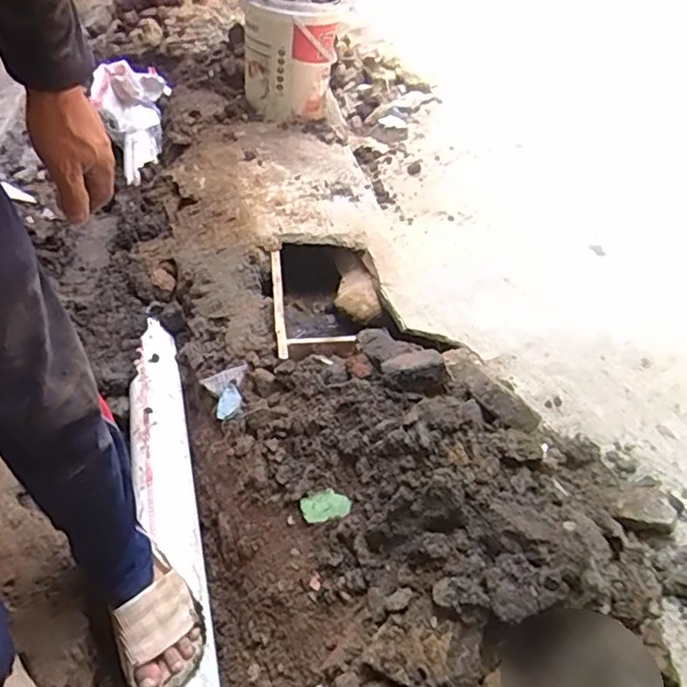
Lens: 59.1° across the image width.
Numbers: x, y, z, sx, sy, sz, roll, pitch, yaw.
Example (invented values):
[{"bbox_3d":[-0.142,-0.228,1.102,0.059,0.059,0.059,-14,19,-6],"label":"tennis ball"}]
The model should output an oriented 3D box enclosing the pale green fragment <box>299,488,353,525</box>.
[{"bbox_3d":[-0.031,0.271,1.013,0.090,0.005,0.049,-20,63,20],"label":"pale green fragment"}]

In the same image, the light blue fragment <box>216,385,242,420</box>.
[{"bbox_3d":[-0.232,0.119,1.210,0.044,0.012,0.066,31,75,16],"label":"light blue fragment"}]

